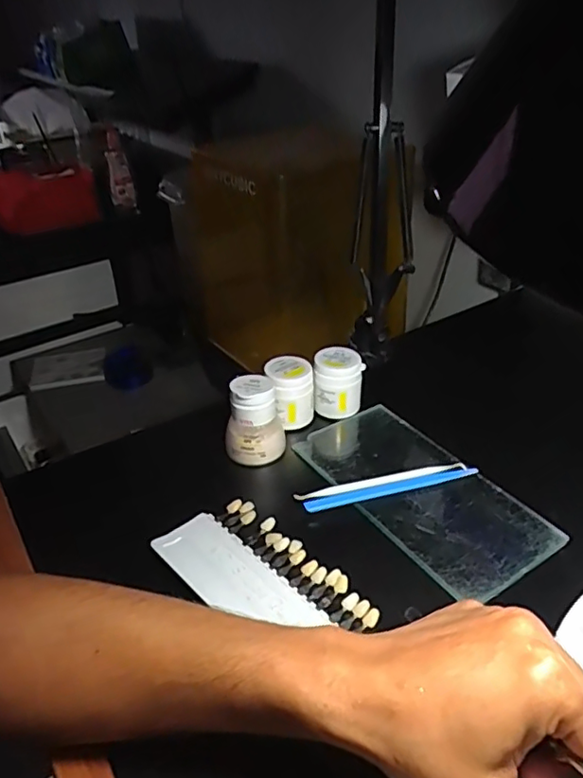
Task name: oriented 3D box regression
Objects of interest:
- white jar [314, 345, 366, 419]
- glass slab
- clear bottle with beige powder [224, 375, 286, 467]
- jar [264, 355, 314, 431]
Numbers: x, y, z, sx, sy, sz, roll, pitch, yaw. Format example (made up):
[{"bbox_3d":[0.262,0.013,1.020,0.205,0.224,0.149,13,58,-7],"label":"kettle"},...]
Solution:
[{"bbox_3d":[0.042,-0.003,0.539,0.042,0.060,0.040,-1,34,1],"label":"white jar"},{"bbox_3d":[0.097,0.073,0.458,0.103,0.008,0.203,-22,38,-27],"label":"glass slab"},{"bbox_3d":[-0.030,0.024,0.484,0.046,0.068,0.039,-3,34,-1],"label":"clear bottle with beige powder"},{"bbox_3d":[-0.001,0.004,0.525,0.041,0.062,0.044,-1,34,1],"label":"jar"}]

